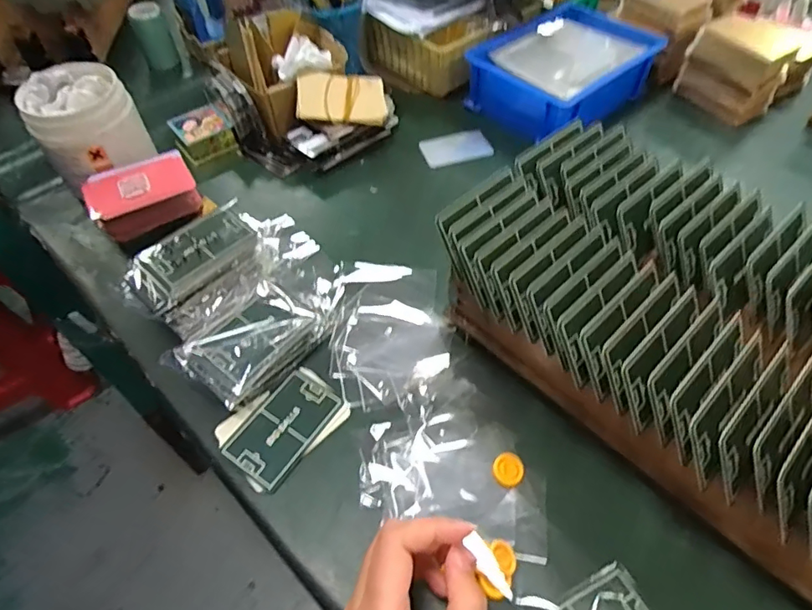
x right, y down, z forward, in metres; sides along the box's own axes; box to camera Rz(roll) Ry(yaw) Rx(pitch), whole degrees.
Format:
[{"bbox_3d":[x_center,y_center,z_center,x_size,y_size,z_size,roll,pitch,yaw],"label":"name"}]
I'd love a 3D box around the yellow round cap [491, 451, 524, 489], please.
[{"bbox_3d":[0.071,0.114,0.356,0.021,0.006,0.022,-1,53,1],"label":"yellow round cap"}]

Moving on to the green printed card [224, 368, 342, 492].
[{"bbox_3d":[-0.091,0.091,0.382,0.050,0.004,0.082,28,59,20],"label":"green printed card"}]

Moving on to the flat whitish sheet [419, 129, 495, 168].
[{"bbox_3d":[0.056,-0.180,0.587,0.083,0.011,0.050,-19,55,-13],"label":"flat whitish sheet"}]

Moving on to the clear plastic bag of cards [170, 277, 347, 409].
[{"bbox_3d":[-0.113,0.020,0.413,0.071,0.033,0.127,35,61,24],"label":"clear plastic bag of cards"}]

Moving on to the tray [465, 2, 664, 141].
[{"bbox_3d":[0.187,-0.280,0.614,0.207,0.068,0.158,-38,61,-24],"label":"tray"}]

